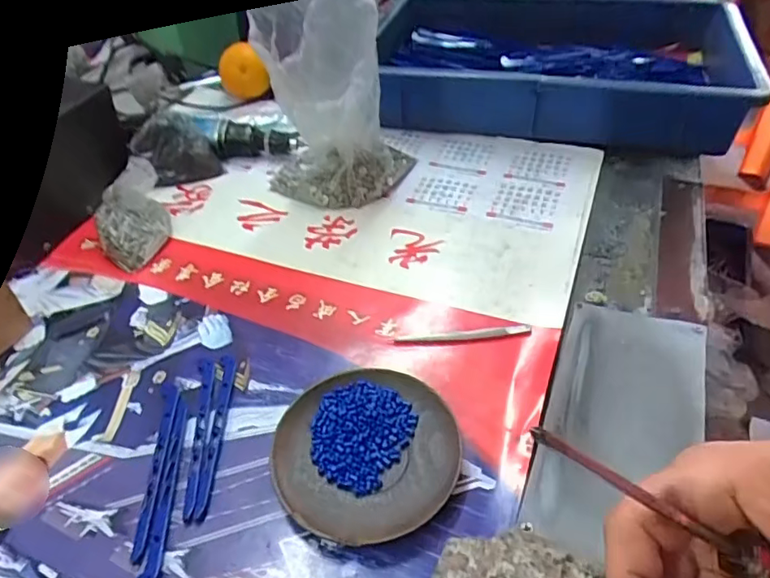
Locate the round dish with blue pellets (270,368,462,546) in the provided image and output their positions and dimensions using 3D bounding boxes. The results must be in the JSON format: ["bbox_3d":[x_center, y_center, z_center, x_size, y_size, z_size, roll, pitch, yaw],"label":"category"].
[{"bbox_3d":[-0.012,0.101,0.352,0.111,0.019,0.114,-3,44,2],"label":"round dish with blue pellets"}]

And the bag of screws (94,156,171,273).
[{"bbox_3d":[-0.229,-0.065,0.511,0.068,0.057,0.078,-25,47,-20],"label":"bag of screws"}]

